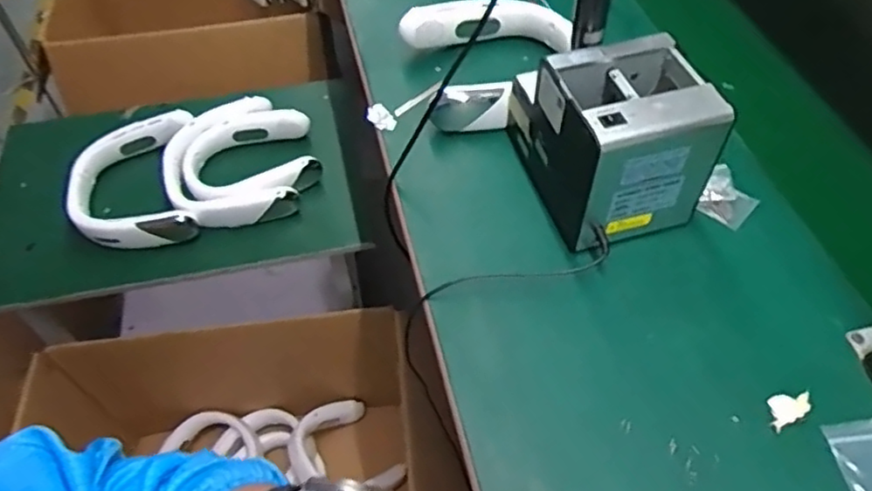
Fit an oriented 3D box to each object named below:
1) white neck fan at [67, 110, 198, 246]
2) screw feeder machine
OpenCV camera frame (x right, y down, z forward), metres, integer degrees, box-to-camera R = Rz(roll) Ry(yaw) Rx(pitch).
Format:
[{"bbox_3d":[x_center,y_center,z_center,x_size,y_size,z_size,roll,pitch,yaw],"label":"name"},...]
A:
[{"bbox_3d":[-0.473,-0.102,1.010,0.191,0.053,0.244,-10,54,-6],"label":"white neck fan"},{"bbox_3d":[0.168,-0.118,0.622,0.135,0.138,0.182,-13,54,-9],"label":"screw feeder machine"}]

